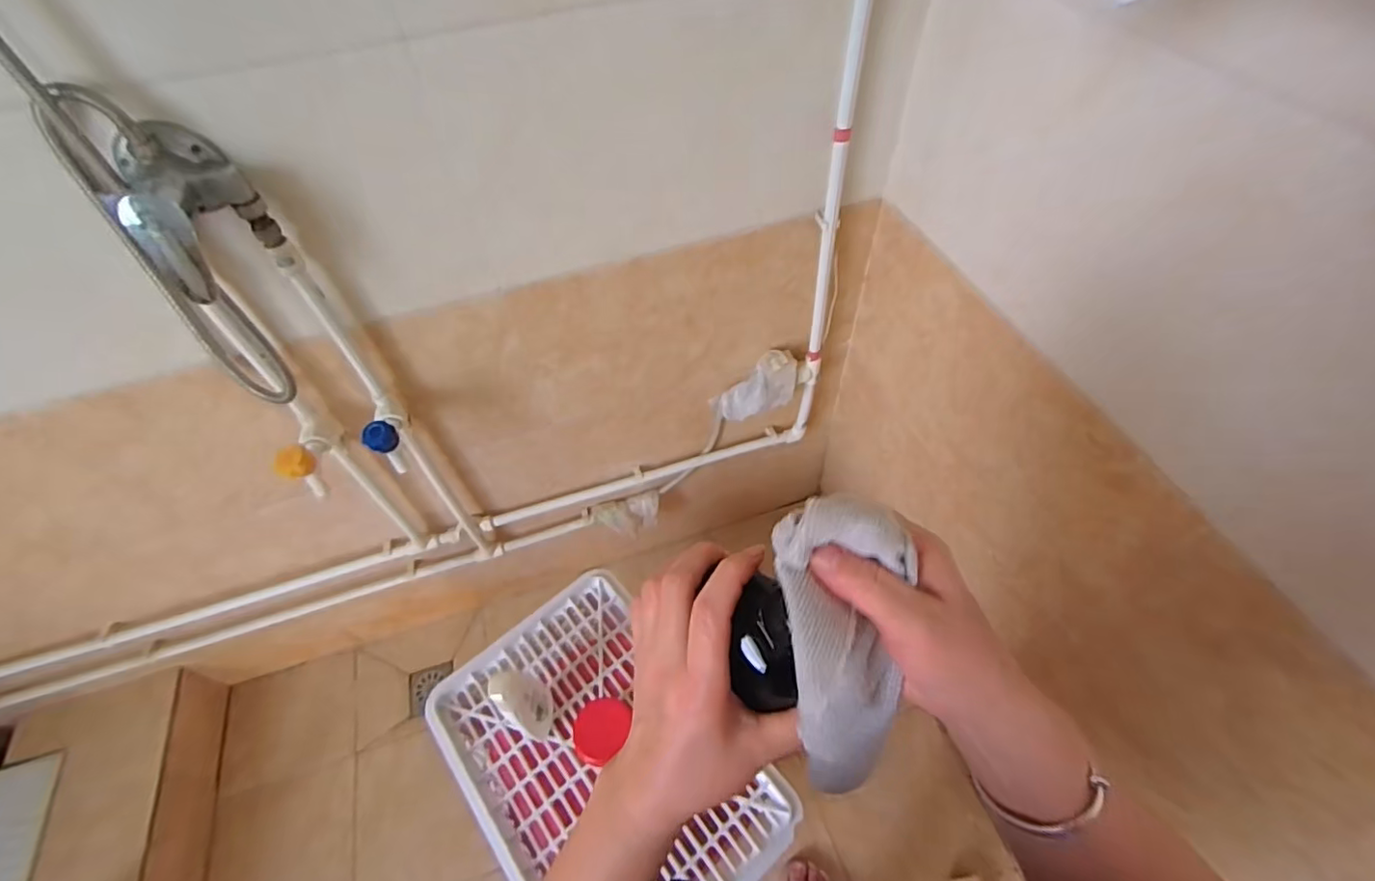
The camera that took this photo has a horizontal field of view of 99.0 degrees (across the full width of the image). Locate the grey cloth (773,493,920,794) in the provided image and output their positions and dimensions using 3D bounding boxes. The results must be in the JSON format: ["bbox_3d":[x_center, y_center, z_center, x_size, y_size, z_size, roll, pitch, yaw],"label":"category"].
[{"bbox_3d":[0.071,0.087,0.250,0.056,0.042,0.133,-6,97,-1],"label":"grey cloth"}]

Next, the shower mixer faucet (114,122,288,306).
[{"bbox_3d":[-0.496,-0.224,0.589,0.076,0.142,0.121,36,64,27],"label":"shower mixer faucet"}]

